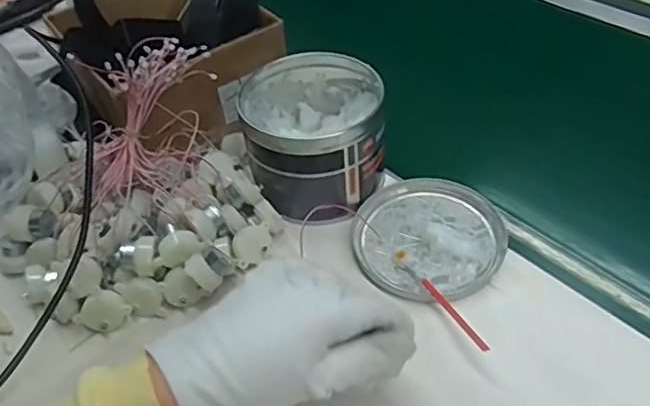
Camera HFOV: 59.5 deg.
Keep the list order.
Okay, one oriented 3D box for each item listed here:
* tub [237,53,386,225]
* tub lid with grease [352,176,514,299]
[{"bbox_3d":[-0.011,-0.063,0.535,0.124,0.103,0.133,-9,45,-3],"label":"tub"},{"bbox_3d":[0.092,0.025,0.503,0.126,0.013,0.128,-3,45,3],"label":"tub lid with grease"}]

